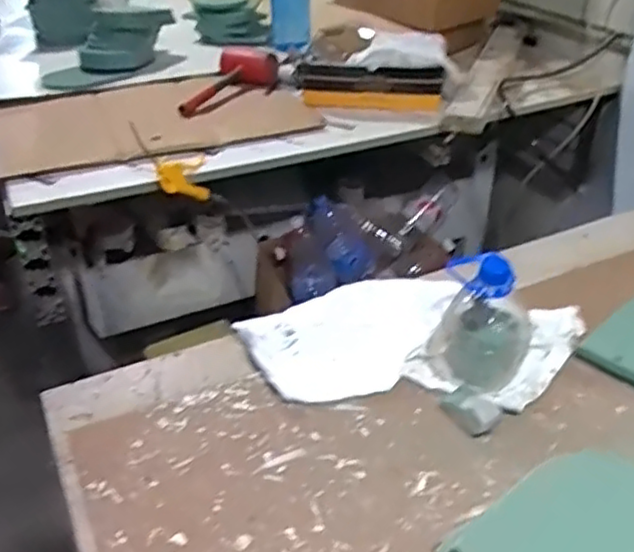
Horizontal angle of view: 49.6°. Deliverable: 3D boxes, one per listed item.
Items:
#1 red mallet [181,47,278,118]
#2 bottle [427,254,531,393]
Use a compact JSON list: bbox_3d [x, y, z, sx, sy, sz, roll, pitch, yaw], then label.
[{"bbox_3d":[-0.185,-0.431,1.561,0.137,0.090,0.302,8,35,13],"label":"red mallet"},{"bbox_3d":[0.182,0.041,0.730,0.090,0.144,0.086,-20,39,-27],"label":"bottle"}]

